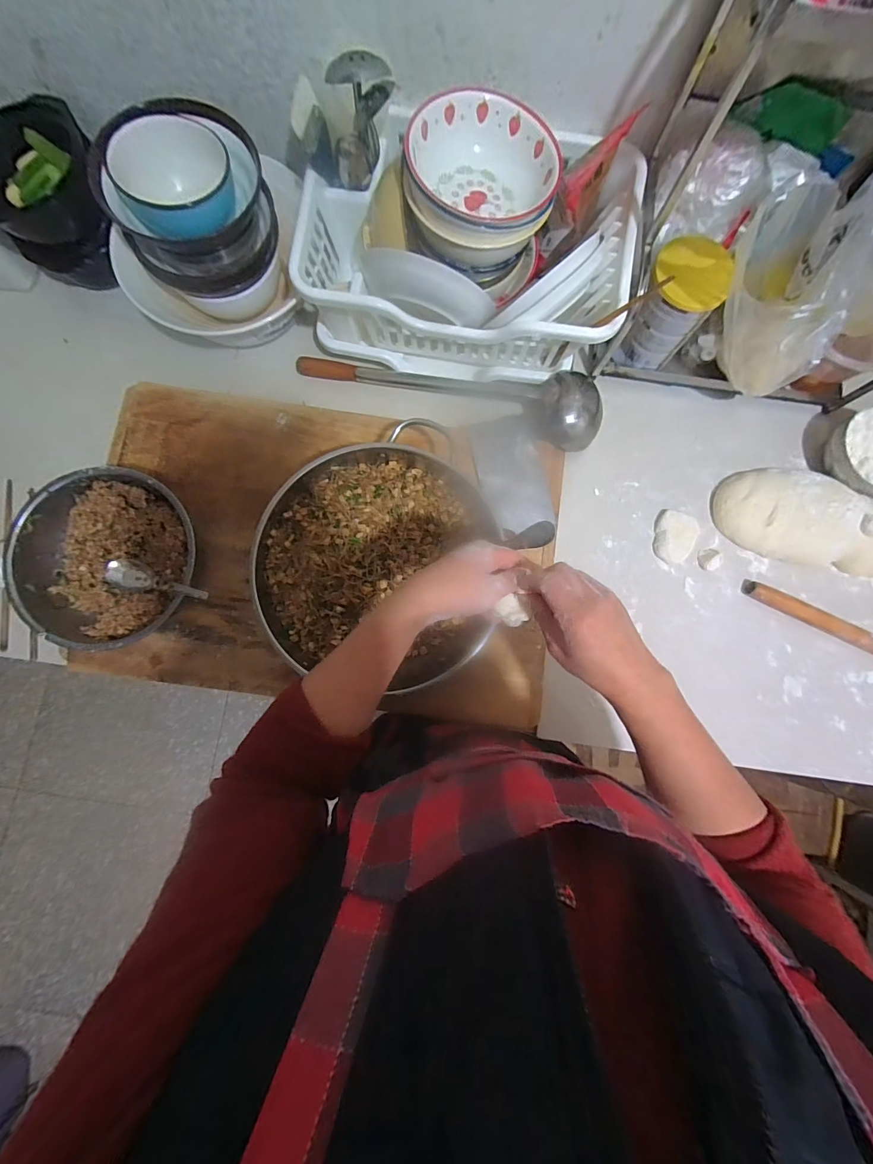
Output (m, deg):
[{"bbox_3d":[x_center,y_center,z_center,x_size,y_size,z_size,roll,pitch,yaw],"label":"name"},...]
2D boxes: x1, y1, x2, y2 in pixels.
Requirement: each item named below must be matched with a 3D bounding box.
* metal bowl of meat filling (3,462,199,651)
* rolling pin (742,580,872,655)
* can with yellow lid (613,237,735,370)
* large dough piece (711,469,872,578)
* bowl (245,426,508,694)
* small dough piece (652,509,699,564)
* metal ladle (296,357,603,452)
[{"bbox_3d":[-0.439,-0.027,0.551,0.213,0.089,0.227,0,82,-1],"label":"metal bowl of meat filling"},{"bbox_3d":[0.593,0.067,0.595,0.280,0.020,0.027,26,83,2],"label":"rolling pin"},{"bbox_3d":[0.328,-0.382,0.559,0.105,0.135,0.095,29,83,2],"label":"can with yellow lid"},{"bbox_3d":[0.599,-0.080,0.605,0.345,0.041,0.135,20,82,1],"label":"large dough piece"},{"bbox_3d":[-0.070,-0.026,0.555,0.337,0.102,0.346,0,82,-1],"label":"bowl"},{"bbox_3d":[0.366,-0.069,0.616,0.060,0.012,0.077,21,82,1],"label":"small dough piece"},{"bbox_3d":[0.009,-0.304,0.646,0.506,0.076,0.116,12,82,12],"label":"metal ladle"}]

